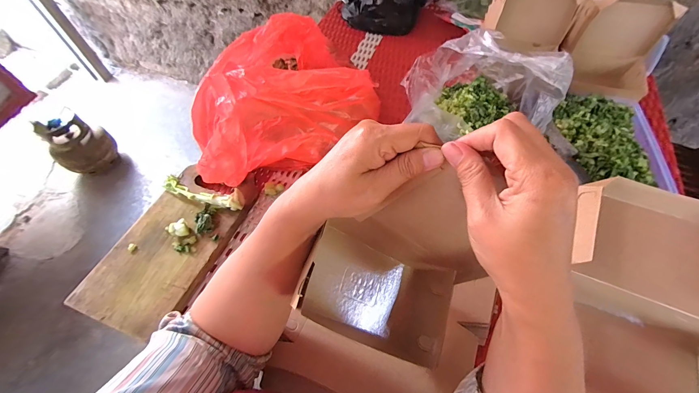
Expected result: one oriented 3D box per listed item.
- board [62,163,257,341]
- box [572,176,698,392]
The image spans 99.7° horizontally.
[{"bbox_3d":[-0.257,0.060,0.444,0.150,0.029,0.263,21,60,15],"label":"board"},{"bbox_3d":[0.324,0.114,0.326,0.178,0.105,0.230,19,59,14],"label":"box"}]

